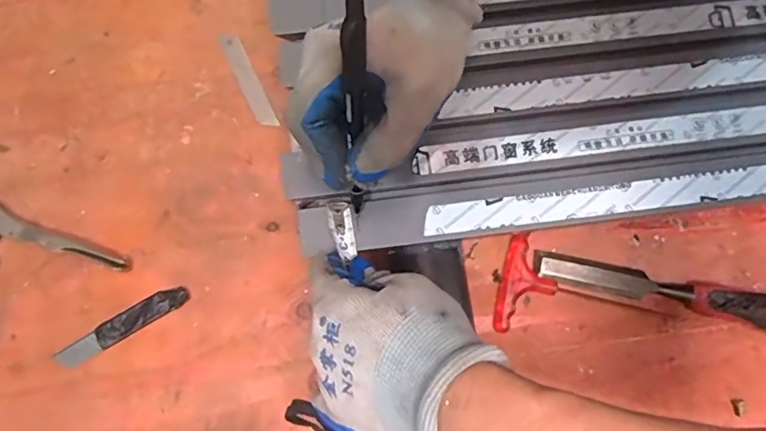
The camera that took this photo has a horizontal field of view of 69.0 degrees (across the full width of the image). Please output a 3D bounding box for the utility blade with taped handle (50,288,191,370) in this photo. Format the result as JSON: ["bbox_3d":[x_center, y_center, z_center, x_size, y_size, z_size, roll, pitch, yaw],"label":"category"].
[{"bbox_3d":[-0.210,0.089,0.451,0.111,0.004,0.021,-30,80,-5],"label":"utility blade with taped handle"}]

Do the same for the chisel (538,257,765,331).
[{"bbox_3d":[0.253,0.067,0.451,0.246,0.031,0.033,10,79,2],"label":"chisel"}]

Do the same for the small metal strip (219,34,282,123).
[{"bbox_3d":[-0.121,-0.121,0.501,0.018,0.005,0.096,-25,80,-15],"label":"small metal strip"}]

